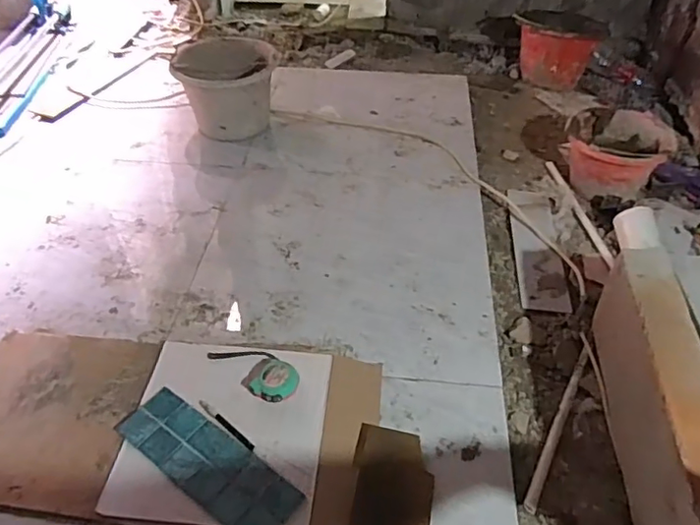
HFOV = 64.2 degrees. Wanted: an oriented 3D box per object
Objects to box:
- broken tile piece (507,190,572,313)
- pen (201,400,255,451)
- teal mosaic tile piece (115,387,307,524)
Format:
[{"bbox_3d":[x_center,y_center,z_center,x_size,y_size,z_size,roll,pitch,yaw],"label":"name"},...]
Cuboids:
[{"bbox_3d":[0.420,-0.044,1.257,0.098,0.016,0.395,6,44,5],"label":"broken tile piece"},{"bbox_3d":[-0.191,0.252,0.865,0.122,0.009,0.012,31,51,28],"label":"pen"},{"bbox_3d":[-0.211,0.292,0.824,0.303,0.013,0.100,27,54,28],"label":"teal mosaic tile piece"}]

